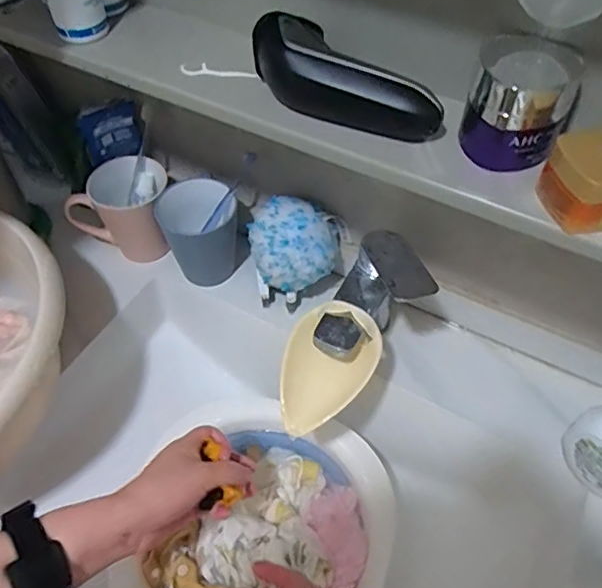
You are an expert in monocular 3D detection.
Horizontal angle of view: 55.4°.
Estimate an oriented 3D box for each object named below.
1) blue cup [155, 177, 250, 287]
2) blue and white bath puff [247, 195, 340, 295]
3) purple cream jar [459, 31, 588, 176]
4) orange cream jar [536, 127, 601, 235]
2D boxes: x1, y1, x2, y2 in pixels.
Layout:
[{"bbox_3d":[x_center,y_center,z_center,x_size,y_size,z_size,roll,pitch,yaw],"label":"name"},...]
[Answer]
[{"bbox_3d":[-0.115,-0.069,0.678,0.092,0.101,0.085,-18,55,-13],"label":"blue cup"},{"bbox_3d":[-0.006,-0.058,0.629,0.095,0.069,0.083,-13,54,-10],"label":"blue and white bath puff"},{"bbox_3d":[0.153,-0.132,0.403,0.069,0.060,0.079,15,55,12],"label":"purple cream jar"},{"bbox_3d":[0.185,-0.076,0.363,0.050,0.049,0.058,-9,53,-6],"label":"orange cream jar"}]

